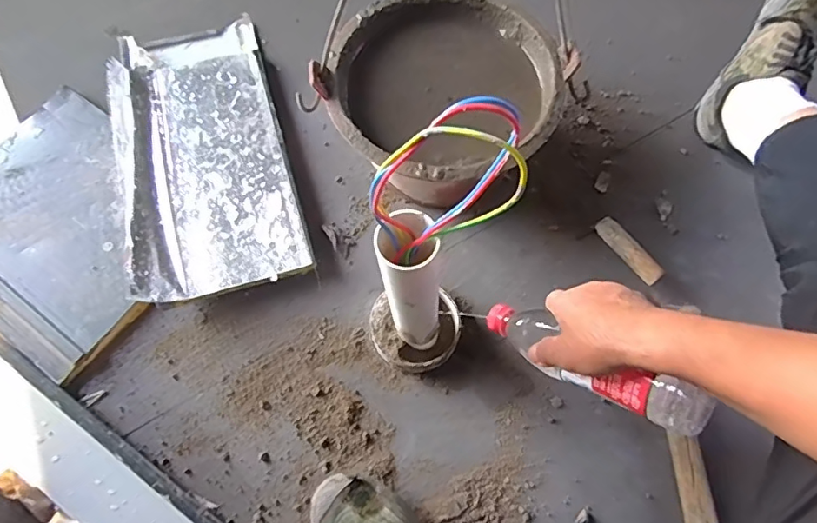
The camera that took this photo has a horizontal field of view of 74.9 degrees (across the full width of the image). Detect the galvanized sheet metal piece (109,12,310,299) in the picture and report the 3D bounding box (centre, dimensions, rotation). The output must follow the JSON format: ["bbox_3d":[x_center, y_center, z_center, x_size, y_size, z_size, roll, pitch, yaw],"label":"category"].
[{"bbox_3d":[-0.297,-0.169,0.768,0.226,0.045,0.456,-16,72,-6],"label":"galvanized sheet metal piece"}]

